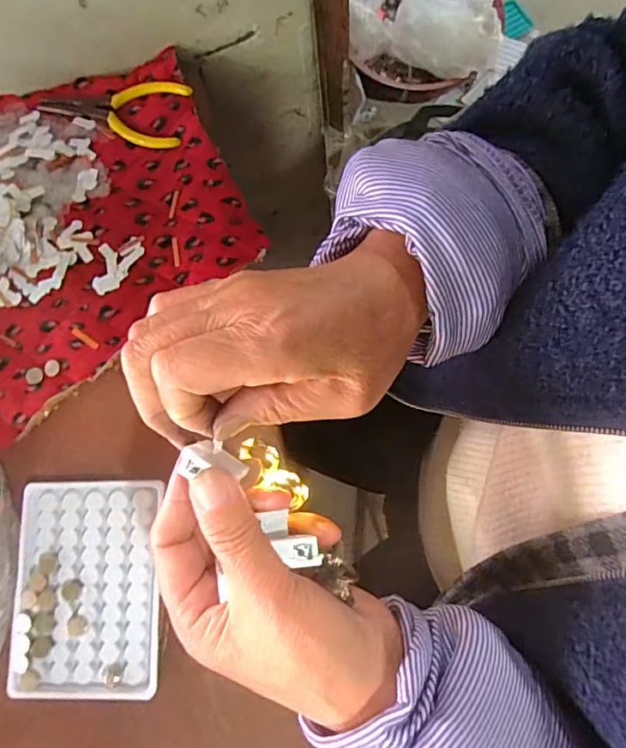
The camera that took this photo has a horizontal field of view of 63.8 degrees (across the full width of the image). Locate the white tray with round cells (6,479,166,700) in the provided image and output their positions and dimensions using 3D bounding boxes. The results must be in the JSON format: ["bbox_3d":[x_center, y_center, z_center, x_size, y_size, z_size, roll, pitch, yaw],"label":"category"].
[{"bbox_3d":[-0.148,0.137,0.328,0.095,0.009,0.131,-3,77,4],"label":"white tray with round cells"}]

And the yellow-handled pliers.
[{"bbox_3d":[-0.160,-0.210,0.401,0.119,0.010,0.055,7,78,6],"label":"yellow-handled pliers"}]

